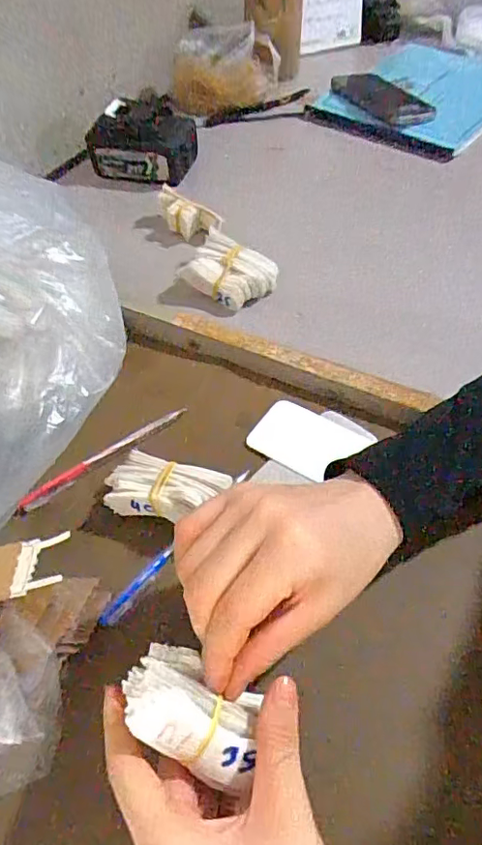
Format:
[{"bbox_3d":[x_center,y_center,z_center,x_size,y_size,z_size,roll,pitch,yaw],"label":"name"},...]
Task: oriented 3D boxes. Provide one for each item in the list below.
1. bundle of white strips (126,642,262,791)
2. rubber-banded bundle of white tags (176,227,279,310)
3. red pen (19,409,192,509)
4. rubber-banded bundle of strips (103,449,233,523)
[{"bbox_3d":[-0.022,0.129,0.246,0.064,0.025,0.040,20,56,18],"label":"bundle of white strips"},{"bbox_3d":[-0.010,-0.136,0.494,0.072,0.030,0.058,20,56,18],"label":"rubber-banded bundle of white tags"},{"bbox_3d":[-0.099,0.024,0.404,0.135,0.006,0.008,-31,56,-18],"label":"red pen"},{"bbox_3d":[-0.053,0.045,0.364,0.080,0.028,0.043,16,55,16],"label":"rubber-banded bundle of strips"}]

